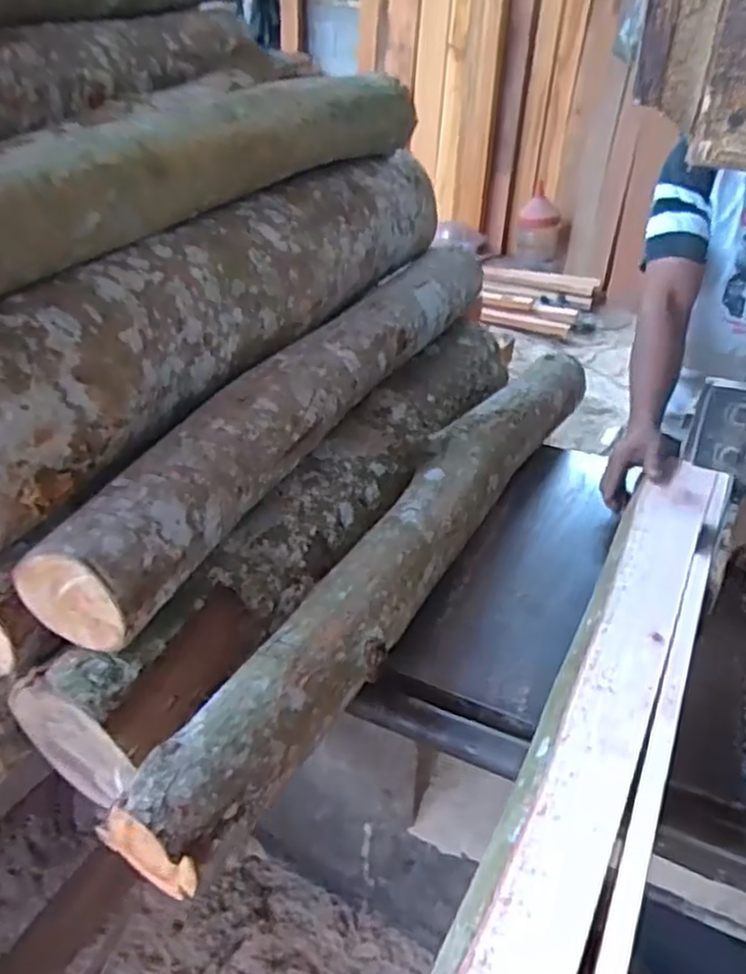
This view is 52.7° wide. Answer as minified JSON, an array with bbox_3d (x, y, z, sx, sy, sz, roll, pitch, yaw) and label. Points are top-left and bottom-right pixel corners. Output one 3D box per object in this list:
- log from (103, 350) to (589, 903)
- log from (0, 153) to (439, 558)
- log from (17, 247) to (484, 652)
[{"bbox_3d":[0.082,0.048,1.066,0.123,0.097,1.122,18,37,25],"label":"log"},{"bbox_3d":[-0.218,-0.280,1.115,0.178,0.222,1.068,16,37,23],"label":"log"},{"bbox_3d":[-0.058,-0.151,1.146,0.113,0.134,1.061,16,37,23],"label":"log"}]

